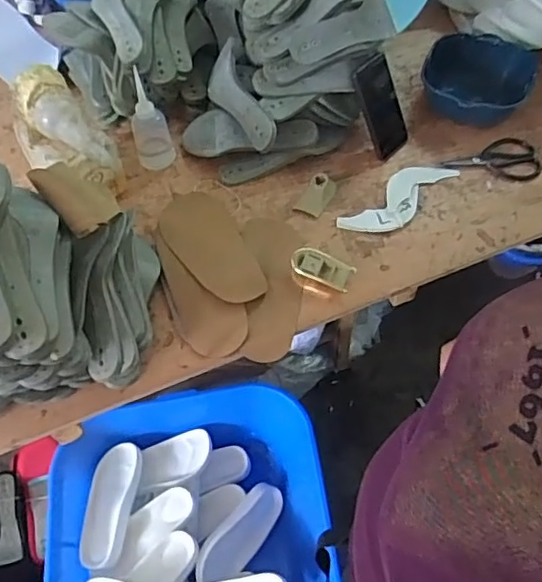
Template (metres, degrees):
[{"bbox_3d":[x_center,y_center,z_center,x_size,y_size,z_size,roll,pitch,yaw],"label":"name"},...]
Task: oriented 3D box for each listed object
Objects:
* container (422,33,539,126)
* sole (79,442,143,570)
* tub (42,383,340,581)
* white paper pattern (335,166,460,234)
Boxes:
[{"bbox_3d":[0.376,-0.387,1.067,0.185,0.072,0.227,23,62,16],"label":"container"},{"bbox_3d":[-0.313,0.414,1.139,0.083,0.021,0.227,5,59,6],"label":"sole"},{"bbox_3d":[-0.150,0.494,1.086,0.506,0.156,0.598,-7,58,-2],"label":"tub"},{"bbox_3d":[0.216,-0.156,0.971,0.221,0.010,0.080,-39,65,-19],"label":"white paper pattern"}]

